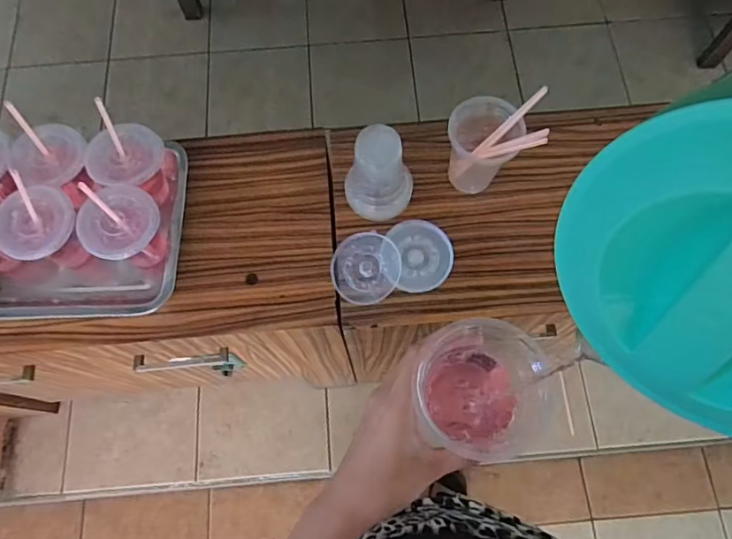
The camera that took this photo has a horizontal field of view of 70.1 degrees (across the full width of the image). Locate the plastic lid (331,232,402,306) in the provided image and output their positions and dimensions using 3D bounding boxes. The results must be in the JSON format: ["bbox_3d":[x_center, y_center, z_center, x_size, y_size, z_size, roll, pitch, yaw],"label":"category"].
[{"bbox_3d":[0.000,-0.002,0.674,0.087,0.015,0.091,0,73,1],"label":"plastic lid"}]

